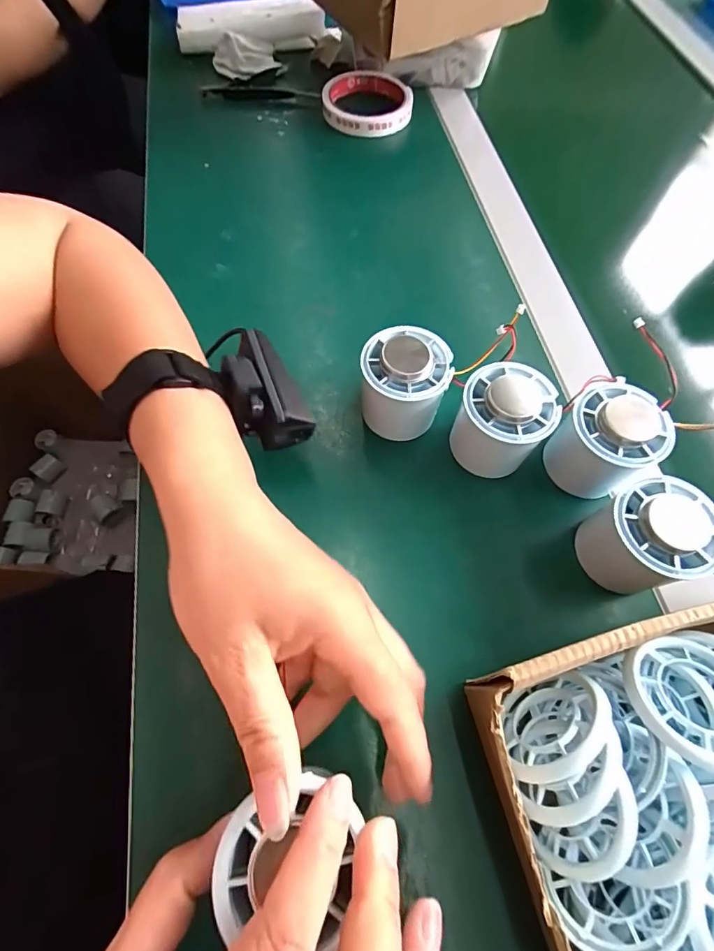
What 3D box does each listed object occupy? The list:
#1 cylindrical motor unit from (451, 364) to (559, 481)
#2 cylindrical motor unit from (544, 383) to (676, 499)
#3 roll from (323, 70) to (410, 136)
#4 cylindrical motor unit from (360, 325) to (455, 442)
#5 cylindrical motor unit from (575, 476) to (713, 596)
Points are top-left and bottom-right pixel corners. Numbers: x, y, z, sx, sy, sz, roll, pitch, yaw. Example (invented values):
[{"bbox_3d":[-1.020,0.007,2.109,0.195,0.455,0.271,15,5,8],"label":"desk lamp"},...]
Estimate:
[{"bbox_3d":[0.088,-0.033,0.279,0.052,0.059,0.053,1,64,-2],"label":"cylindrical motor unit"},{"bbox_3d":[0.149,-0.018,0.276,0.051,0.053,0.052,1,64,-2],"label":"cylindrical motor unit"},{"bbox_3d":[0.011,-0.392,0.476,0.092,0.022,0.092,1,64,-2],"label":"roll"},{"bbox_3d":[0.030,-0.057,0.290,0.052,0.061,0.050,1,64,-2],"label":"cylindrical motor unit"},{"bbox_3d":[0.158,0.035,0.248,0.054,0.046,0.050,1,64,-2],"label":"cylindrical motor unit"}]

